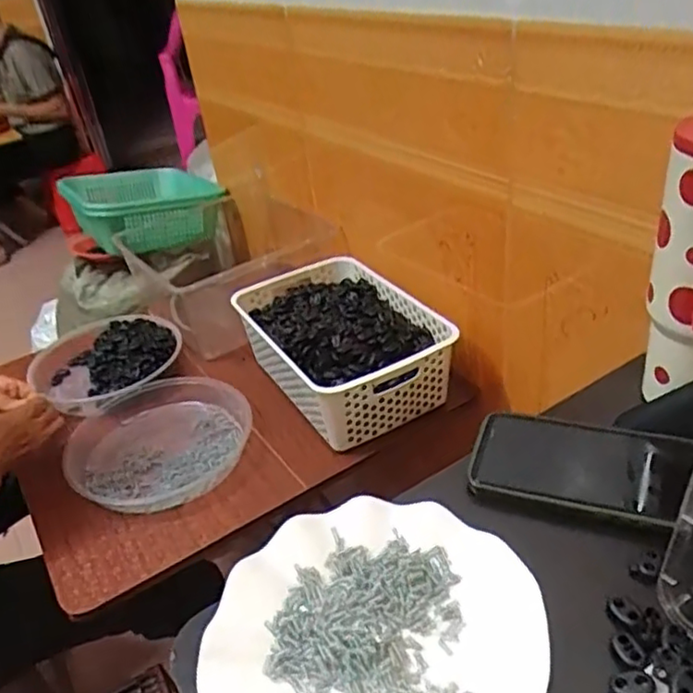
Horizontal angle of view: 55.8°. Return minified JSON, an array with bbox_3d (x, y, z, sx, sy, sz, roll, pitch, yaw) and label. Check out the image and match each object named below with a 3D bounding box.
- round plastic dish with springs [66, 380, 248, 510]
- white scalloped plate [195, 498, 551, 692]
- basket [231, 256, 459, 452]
[{"bbox_3d":[-0.246,0.127,0.866,0.235,0.032,0.235,-6,34,4],"label":"round plastic dish with springs"},{"bbox_3d":[0.016,0.165,0.367,0.174,0.025,0.175,-5,32,3],"label":"white scalloped plate"},{"bbox_3d":[-0.006,-0.004,0.923,0.207,0.101,0.318,-24,37,-21],"label":"basket"}]

